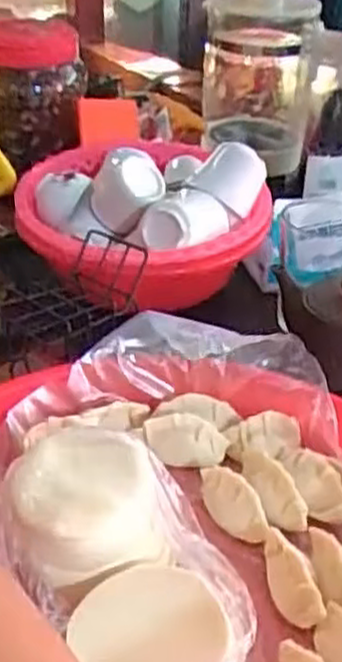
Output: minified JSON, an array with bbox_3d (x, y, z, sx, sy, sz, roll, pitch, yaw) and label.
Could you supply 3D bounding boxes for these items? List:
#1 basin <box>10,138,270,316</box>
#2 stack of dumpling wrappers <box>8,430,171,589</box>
[{"bbox_3d":[-0.030,-0.113,0.704,0.193,0.089,0.223,-15,39,-24],"label":"basin"},{"bbox_3d":[-0.047,0.090,0.425,0.072,0.038,0.074,-11,37,-19],"label":"stack of dumpling wrappers"}]

